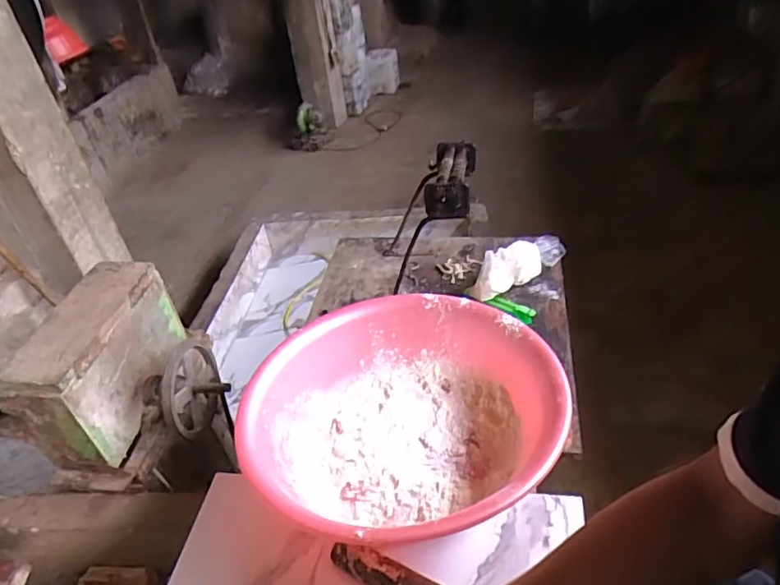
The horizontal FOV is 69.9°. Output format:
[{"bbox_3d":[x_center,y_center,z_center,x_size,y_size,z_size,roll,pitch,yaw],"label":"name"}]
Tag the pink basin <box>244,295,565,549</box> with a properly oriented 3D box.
[{"bbox_3d":[0.018,0.160,0.751,0.389,0.137,0.392,-9,38,7],"label":"pink basin"}]

